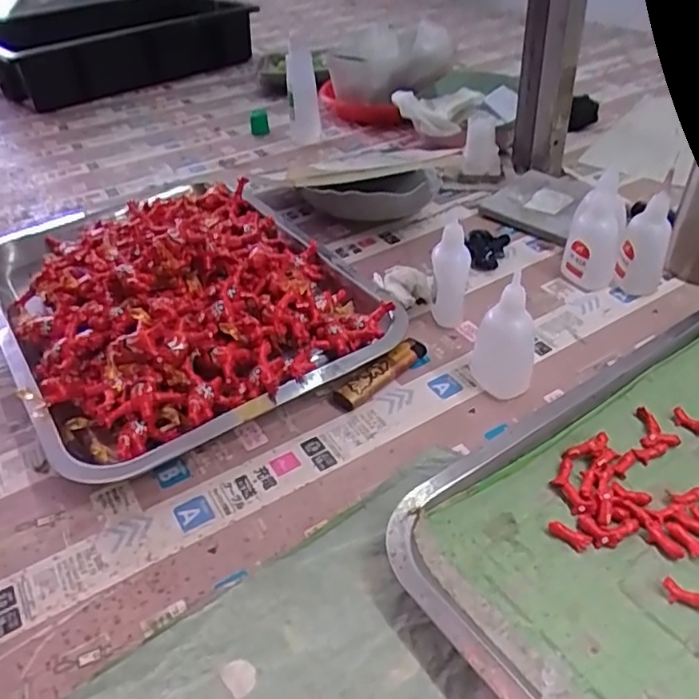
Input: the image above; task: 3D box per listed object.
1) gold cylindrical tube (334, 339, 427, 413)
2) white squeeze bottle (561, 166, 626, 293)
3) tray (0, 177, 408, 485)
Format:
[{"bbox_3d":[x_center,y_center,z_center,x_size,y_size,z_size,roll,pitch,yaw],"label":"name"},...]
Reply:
[{"bbox_3d":[0.025,0.017,0.448,0.082,0.017,0.015,-31,47,-27],"label":"gold cylindrical tube"},{"bbox_3d":[0.203,-0.096,0.520,0.042,0.084,0.052,8,42,14],"label":"white squeeze bottle"},{"bbox_3d":[-0.150,-0.057,0.512,0.260,0.065,0.347,-27,45,-24],"label":"tray"}]

